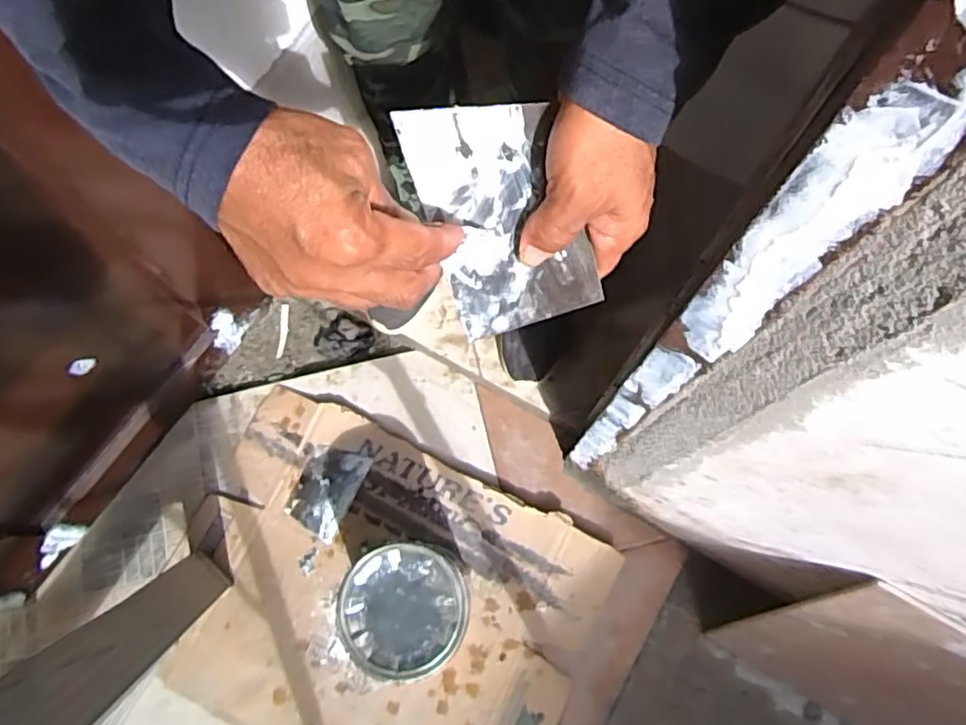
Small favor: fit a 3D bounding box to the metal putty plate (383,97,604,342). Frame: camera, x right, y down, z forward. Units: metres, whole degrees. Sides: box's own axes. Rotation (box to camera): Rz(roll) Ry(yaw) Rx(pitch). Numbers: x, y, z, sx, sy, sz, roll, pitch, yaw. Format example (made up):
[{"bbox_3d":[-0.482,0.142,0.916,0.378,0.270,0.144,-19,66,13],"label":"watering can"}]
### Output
[{"bbox_3d":[0.011,-0.082,0.376,0.094,0.140,0.004,-5,29,25],"label":"metal putty plate"}]

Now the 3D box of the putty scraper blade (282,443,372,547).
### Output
[{"bbox_3d":[-0.256,0.205,1.032,0.093,0.006,0.141,23,75,7],"label":"putty scraper blade"}]

